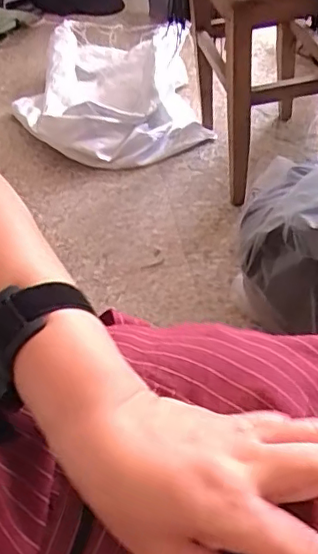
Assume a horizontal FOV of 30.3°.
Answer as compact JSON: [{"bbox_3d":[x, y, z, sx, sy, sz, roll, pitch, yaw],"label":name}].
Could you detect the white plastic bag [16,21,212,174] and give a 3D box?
[{"bbox_3d":[-0.127,-0.436,1.349,0.405,0.202,0.414,-13,47,-6],"label":"white plastic bag"}]

